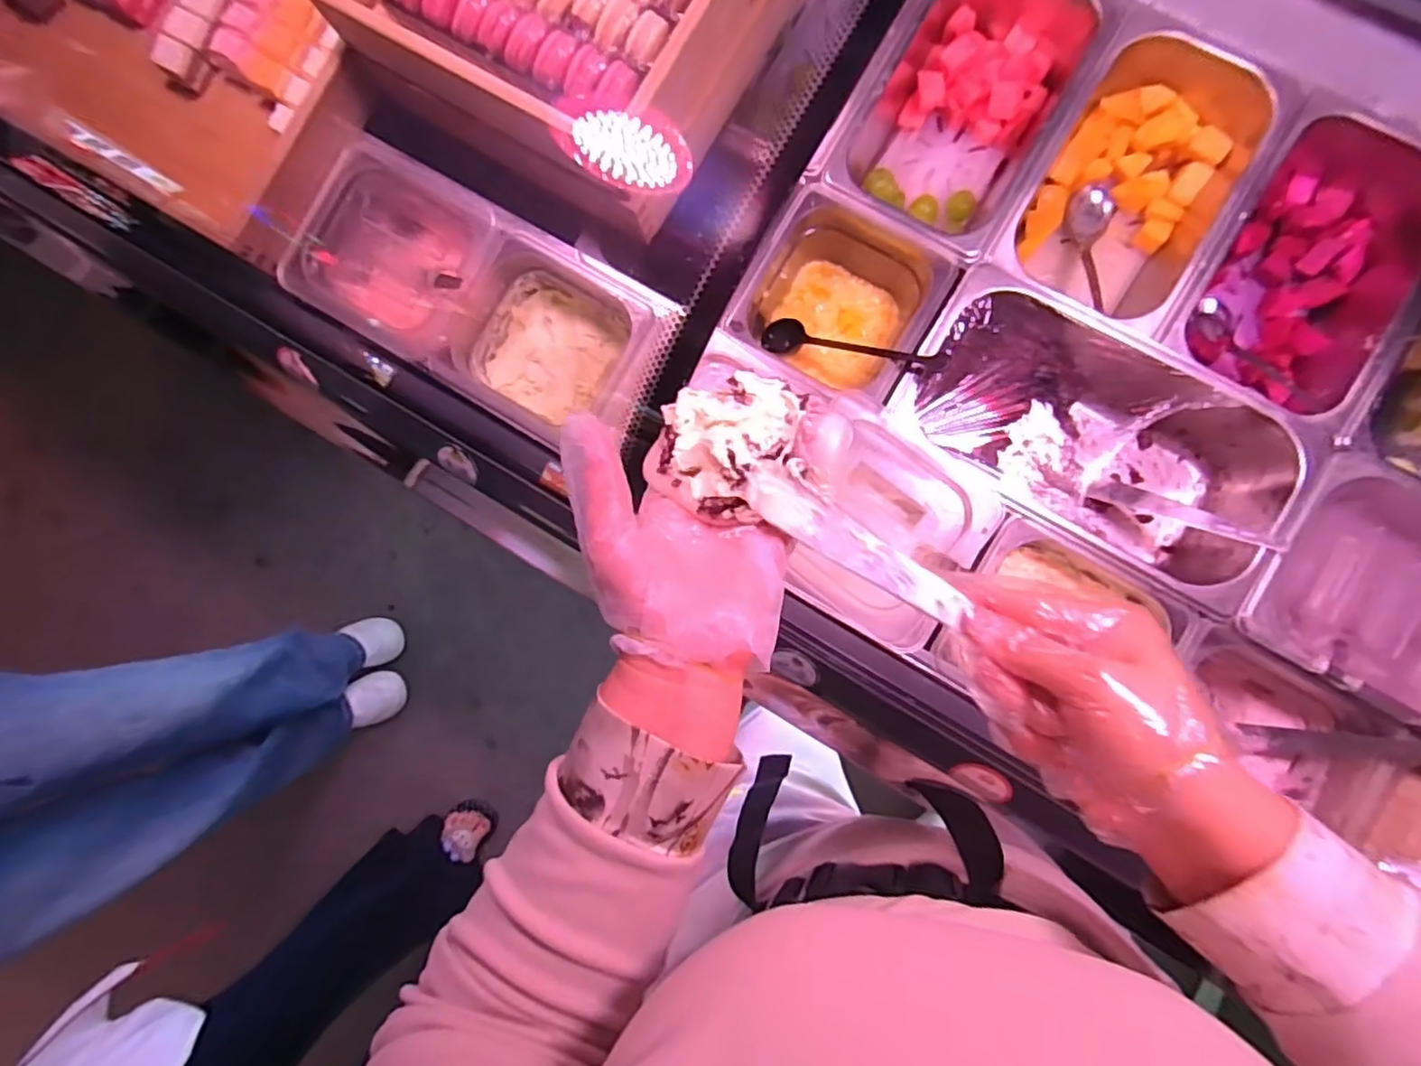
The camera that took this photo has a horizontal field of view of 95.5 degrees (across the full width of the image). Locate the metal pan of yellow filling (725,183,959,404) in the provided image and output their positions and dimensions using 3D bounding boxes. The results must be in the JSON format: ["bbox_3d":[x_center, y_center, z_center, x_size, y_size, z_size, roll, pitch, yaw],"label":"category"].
[{"bbox_3d":[0.120,-0.207,0.613,0.163,0.091,0.156,29,86,6],"label":"metal pan of yellow filling"}]

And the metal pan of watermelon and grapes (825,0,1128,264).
[{"bbox_3d":[0.242,-0.402,0.618,0.169,0.110,0.303,28,86,6],"label":"metal pan of watermelon and grapes"}]

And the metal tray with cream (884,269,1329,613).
[{"bbox_3d":[0.330,-0.075,0.589,0.330,0.109,0.173,29,86,6],"label":"metal tray with cream"}]

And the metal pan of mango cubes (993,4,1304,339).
[{"bbox_3d":[0.379,-0.311,0.597,0.167,0.107,0.272,28,86,6],"label":"metal pan of mango cubes"}]

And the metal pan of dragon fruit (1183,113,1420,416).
[{"bbox_3d":[0.533,-0.244,0.579,0.166,0.097,0.250,37,87,6],"label":"metal pan of dragon fruit"}]

